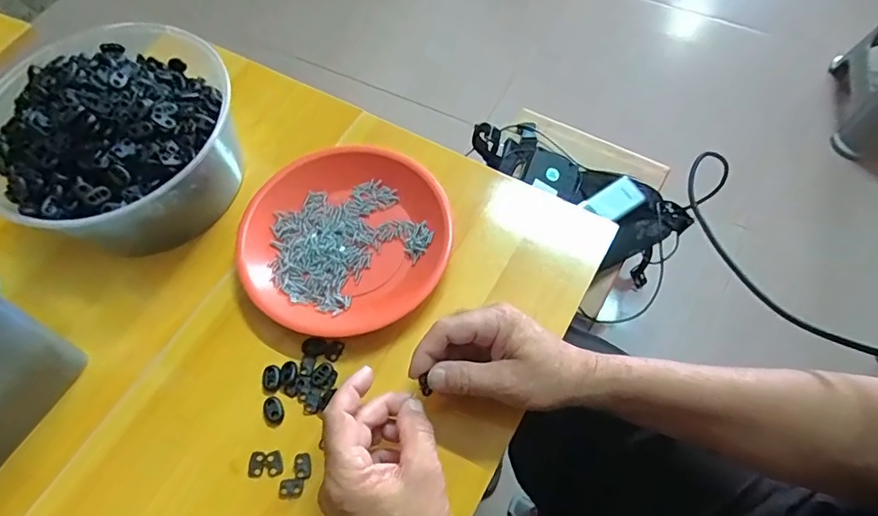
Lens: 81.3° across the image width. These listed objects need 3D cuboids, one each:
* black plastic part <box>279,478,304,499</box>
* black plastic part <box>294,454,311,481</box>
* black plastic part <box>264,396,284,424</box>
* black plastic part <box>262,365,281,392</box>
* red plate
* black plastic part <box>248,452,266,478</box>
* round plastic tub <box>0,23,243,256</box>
[{"bbox_3d":[-0.114,0.177,0.393,0.019,0.004,0.014,-6,62,-1],"label":"black plastic part"},{"bbox_3d":[-0.107,0.163,0.400,0.013,0.004,0.019,-8,63,-2],"label":"black plastic part"},{"bbox_3d":[-0.136,0.125,0.419,0.015,0.005,0.023,-21,64,-8],"label":"black plastic part"},{"bbox_3d":[-0.143,0.102,0.433,0.015,0.004,0.022,-7,62,-1],"label":"black plastic part"},{"bbox_3d":[-0.086,-0.019,0.474,0.178,0.029,0.187,-1,63,2],"label":"red plate"},{"bbox_3d":[-0.142,0.161,0.397,0.013,0.004,0.018,4,63,4],"label":"black plastic part"},{"bbox_3d":[-0.296,-0.114,0.482,0.222,0.104,0.221,-1,63,2],"label":"round plastic tub"}]

